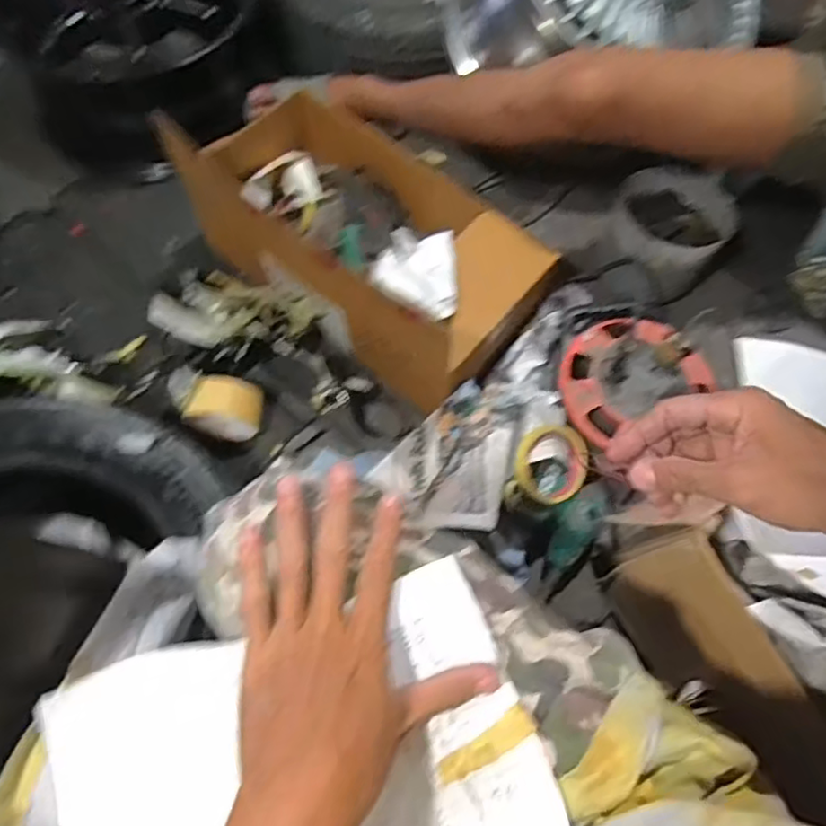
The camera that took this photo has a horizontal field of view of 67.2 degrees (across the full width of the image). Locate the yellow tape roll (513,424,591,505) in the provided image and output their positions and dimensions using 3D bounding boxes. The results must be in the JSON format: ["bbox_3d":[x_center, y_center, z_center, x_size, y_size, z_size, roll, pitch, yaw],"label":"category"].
[{"bbox_3d":[0.162,0.061,0.734,0.097,0.015,0.092,1,87,-21],"label":"yellow tape roll"}]

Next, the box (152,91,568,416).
[{"bbox_3d":[-0.063,-0.242,0.847,0.456,0.191,0.261,36,70,12],"label":"box"}]

